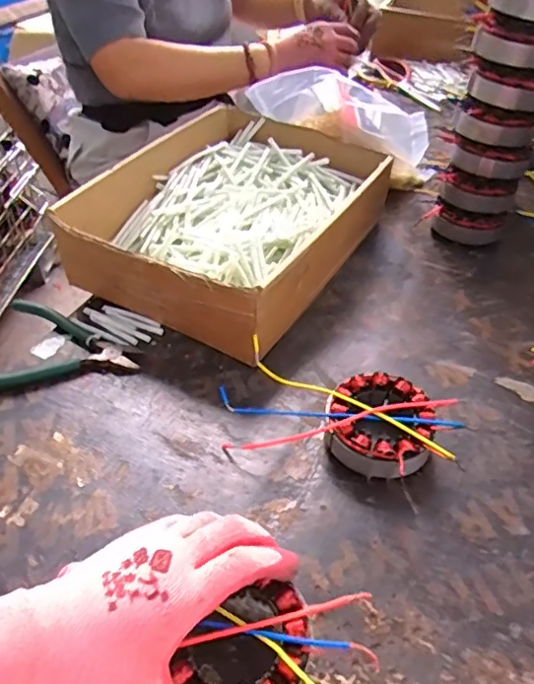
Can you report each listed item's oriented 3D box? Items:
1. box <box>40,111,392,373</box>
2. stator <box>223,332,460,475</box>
[{"bbox_3d":[-0.034,-0.137,0.627,0.236,0.083,0.314,22,47,20],"label":"box"},{"bbox_3d":[0.057,0.061,0.473,0.187,0.040,0.092,13,45,11],"label":"stator"}]

